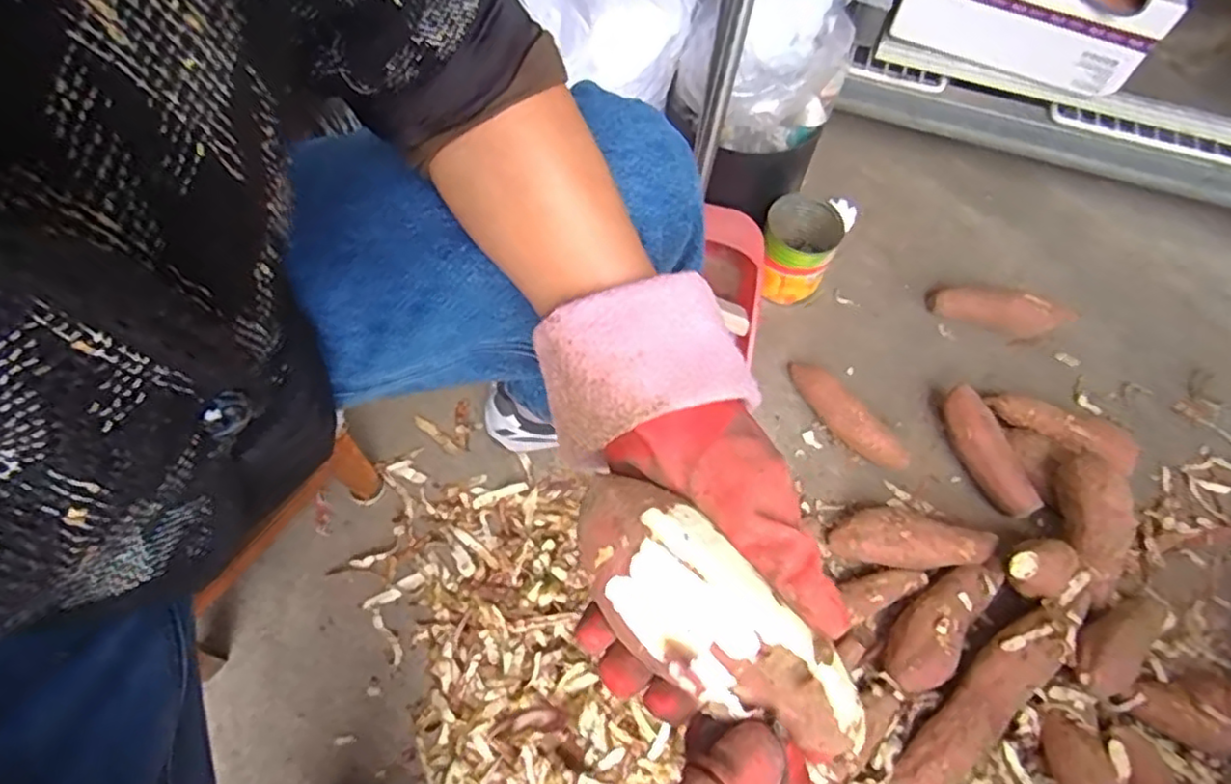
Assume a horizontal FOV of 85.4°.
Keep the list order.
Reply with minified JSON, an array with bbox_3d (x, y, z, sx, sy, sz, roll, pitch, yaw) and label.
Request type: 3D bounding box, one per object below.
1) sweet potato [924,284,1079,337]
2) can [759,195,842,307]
[{"bbox_3d":[0.524,-0.116,0.914,0.175,0.046,0.047,14,64,23],"label":"sweet potato"},{"bbox_3d":[0.244,-0.187,0.922,0.101,0.116,0.131,26,67,13],"label":"can"}]

